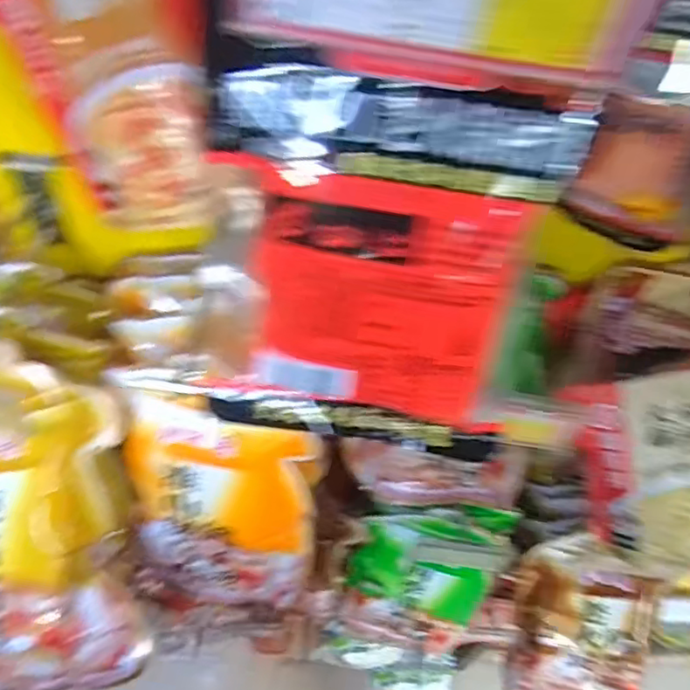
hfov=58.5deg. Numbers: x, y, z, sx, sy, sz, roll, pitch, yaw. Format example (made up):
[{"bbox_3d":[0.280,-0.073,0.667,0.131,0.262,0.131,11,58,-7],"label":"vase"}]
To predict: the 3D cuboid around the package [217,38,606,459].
[{"bbox_3d":[0.010,-0.023,0.230,0.120,0.147,0.015,10,30,2],"label":"package"}]

